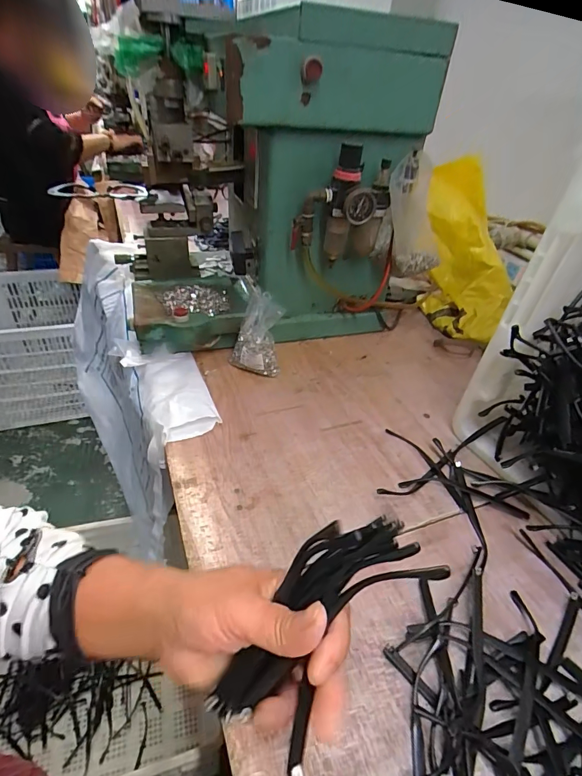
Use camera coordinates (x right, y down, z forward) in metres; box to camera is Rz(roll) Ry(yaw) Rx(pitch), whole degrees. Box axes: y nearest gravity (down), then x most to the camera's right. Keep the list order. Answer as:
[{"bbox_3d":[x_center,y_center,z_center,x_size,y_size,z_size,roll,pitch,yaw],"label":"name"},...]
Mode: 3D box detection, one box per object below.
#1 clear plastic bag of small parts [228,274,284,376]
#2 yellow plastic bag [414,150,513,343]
[{"bbox_3d":[-0.051,-0.083,0.594,0.075,0.128,0.050,3,0,1],"label":"clear plastic bag of small parts"},{"bbox_3d":[0.315,-0.239,0.764,0.120,0.307,0.115,-1,-1,-4],"label":"yellow plastic bag"}]

